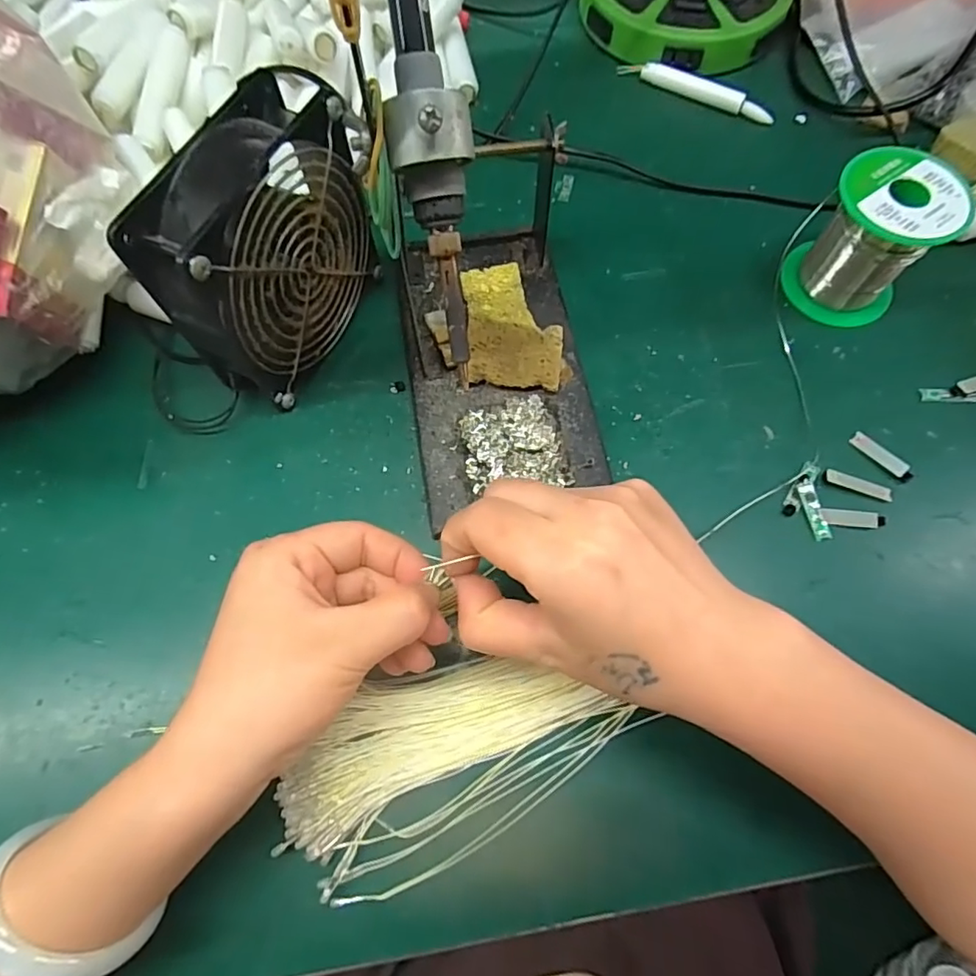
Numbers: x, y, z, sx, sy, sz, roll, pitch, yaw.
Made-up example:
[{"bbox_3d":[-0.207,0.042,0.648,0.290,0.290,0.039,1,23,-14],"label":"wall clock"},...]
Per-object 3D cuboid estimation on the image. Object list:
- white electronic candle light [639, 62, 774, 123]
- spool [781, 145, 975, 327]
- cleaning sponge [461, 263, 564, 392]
[{"bbox_3d":[0.164,-0.296,0.413,0.102,0.012,0.009,28,72,9],"label":"white electronic candle light"},{"bbox_3d":[0.227,-0.147,0.329,0.064,0.071,0.064,0,70,-1],"label":"spool"},{"bbox_3d":[0.014,-0.096,0.324,0.053,0.017,0.083,-4,70,-2],"label":"cleaning sponge"}]

